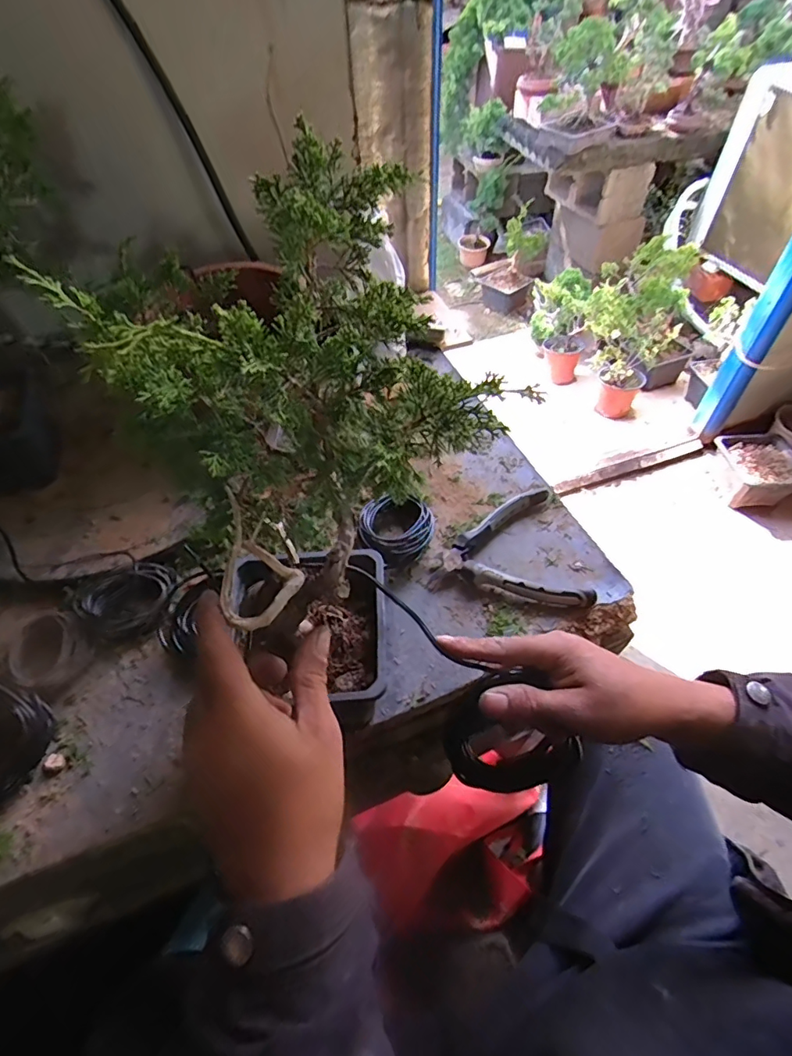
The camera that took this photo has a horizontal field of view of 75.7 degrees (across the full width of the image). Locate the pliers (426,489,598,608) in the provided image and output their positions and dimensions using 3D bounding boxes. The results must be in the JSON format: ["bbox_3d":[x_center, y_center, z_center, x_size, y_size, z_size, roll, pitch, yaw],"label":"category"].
[{"bbox_3d":[0.113,0.010,0.485,0.142,0.023,0.123,10,54,10],"label":"pliers"}]

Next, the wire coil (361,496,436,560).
[{"bbox_3d":[0.001,0.001,0.485,0.064,0.037,0.073,9,53,9],"label":"wire coil"}]

